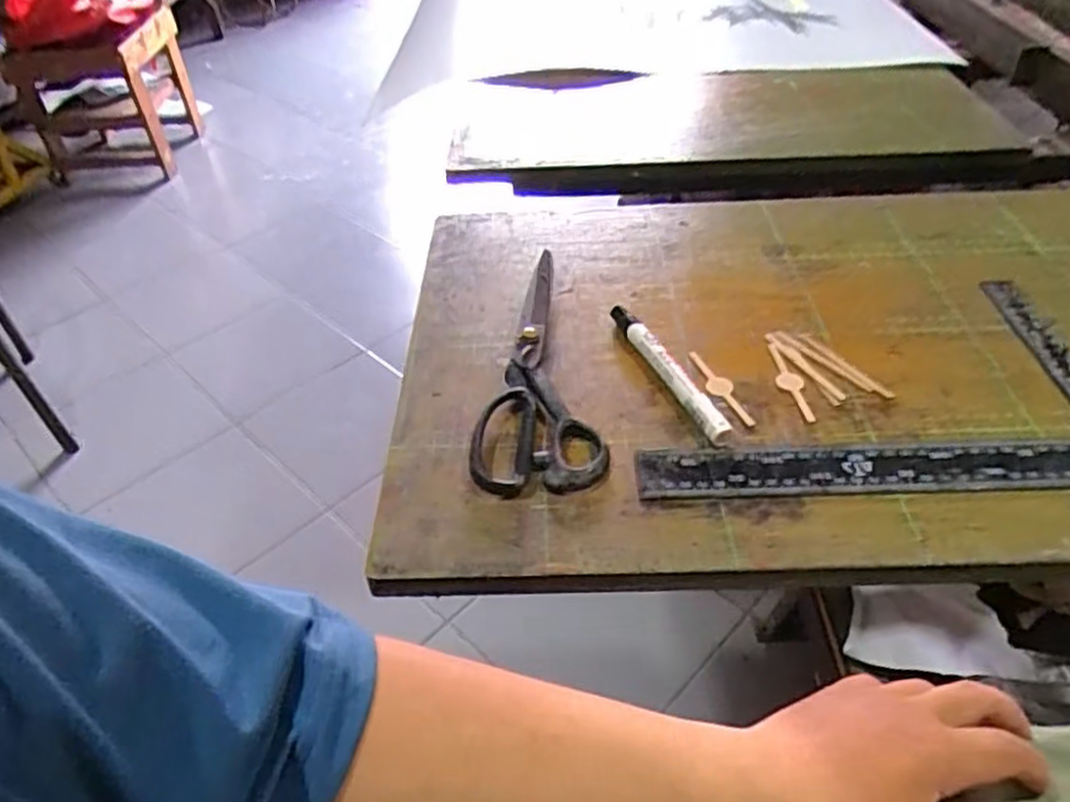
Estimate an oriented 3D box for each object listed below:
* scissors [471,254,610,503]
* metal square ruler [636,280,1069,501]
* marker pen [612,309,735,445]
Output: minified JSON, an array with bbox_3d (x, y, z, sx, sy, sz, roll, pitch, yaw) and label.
[{"bbox_3d":[-0.004,-0.036,0.513,0.079,0.021,0.239,-4,42,-2],"label":"scissors"},{"bbox_3d":[0.214,-0.014,0.492,0.304,0.004,0.191,-1,42,1],"label":"metal square ruler"},{"bbox_3d":[0.088,-0.024,0.501,0.016,0.016,0.144,-14,43,-13],"label":"marker pen"}]

